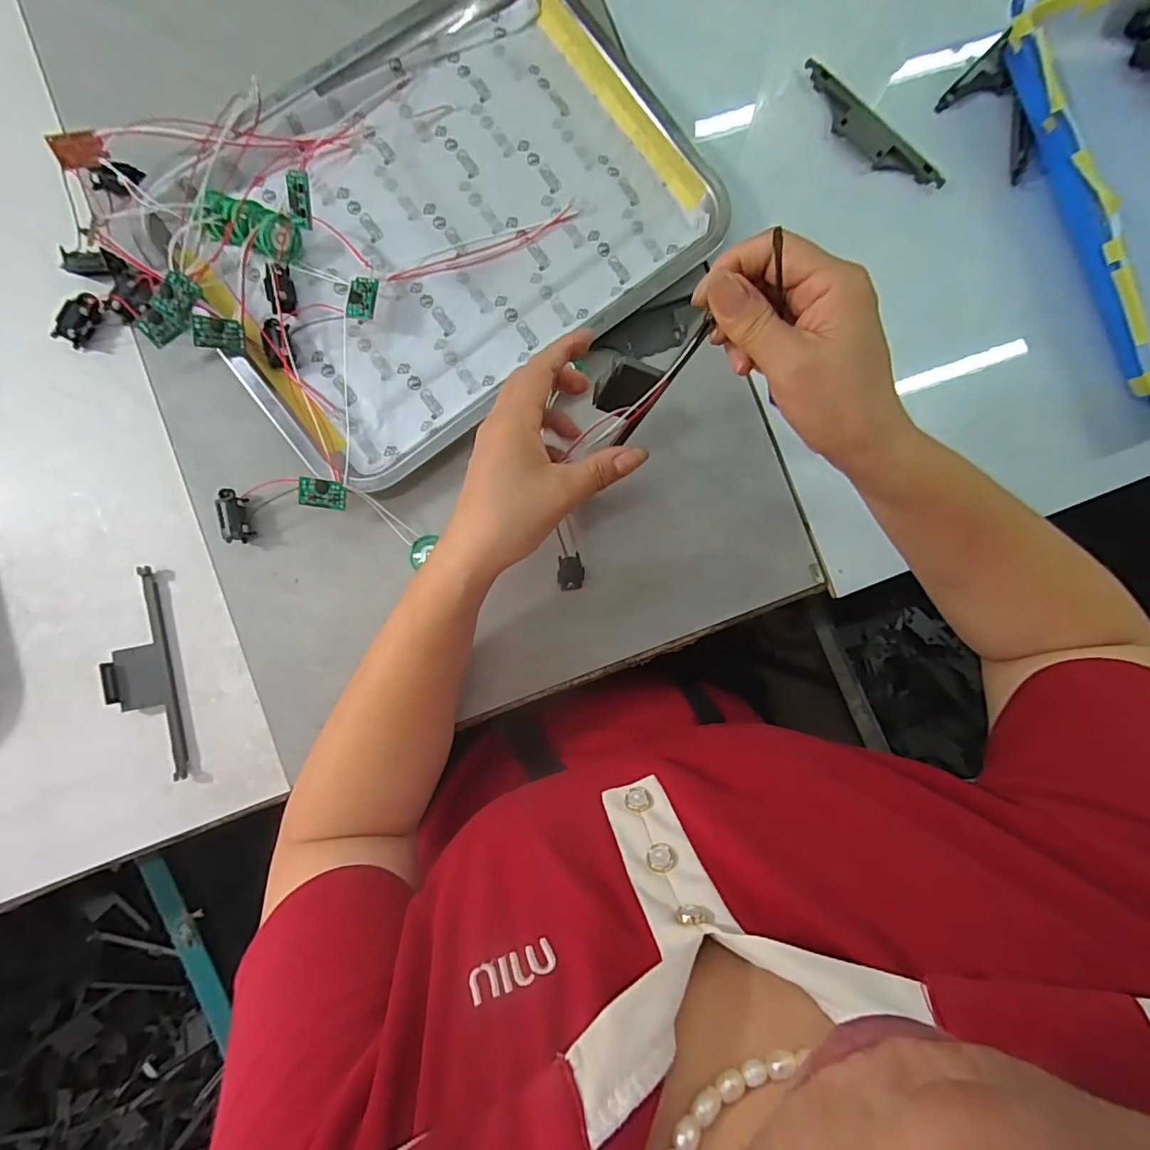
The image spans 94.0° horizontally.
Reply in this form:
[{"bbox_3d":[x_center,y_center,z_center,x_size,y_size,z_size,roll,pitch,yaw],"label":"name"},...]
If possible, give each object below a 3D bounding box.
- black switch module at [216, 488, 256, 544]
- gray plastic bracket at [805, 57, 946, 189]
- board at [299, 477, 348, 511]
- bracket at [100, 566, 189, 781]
[{"bbox_3d":[-0.226,-0.039,0.358,0.016,0.015,0.035,-10,87,-5],"label":"black switch module"},{"bbox_3d":[0.225,-0.340,0.412,0.135,0.010,0.028,41,85,-1],"label":"gray plastic bracket"},{"bbox_3d":[-0.161,-0.051,0.342,0.028,0.004,0.018,7,99,-10],"label":"board"},{"bbox_3d":[-0.281,0.066,0.346,0.034,0.013,0.136,-11,87,-5],"label":"bracket"}]

